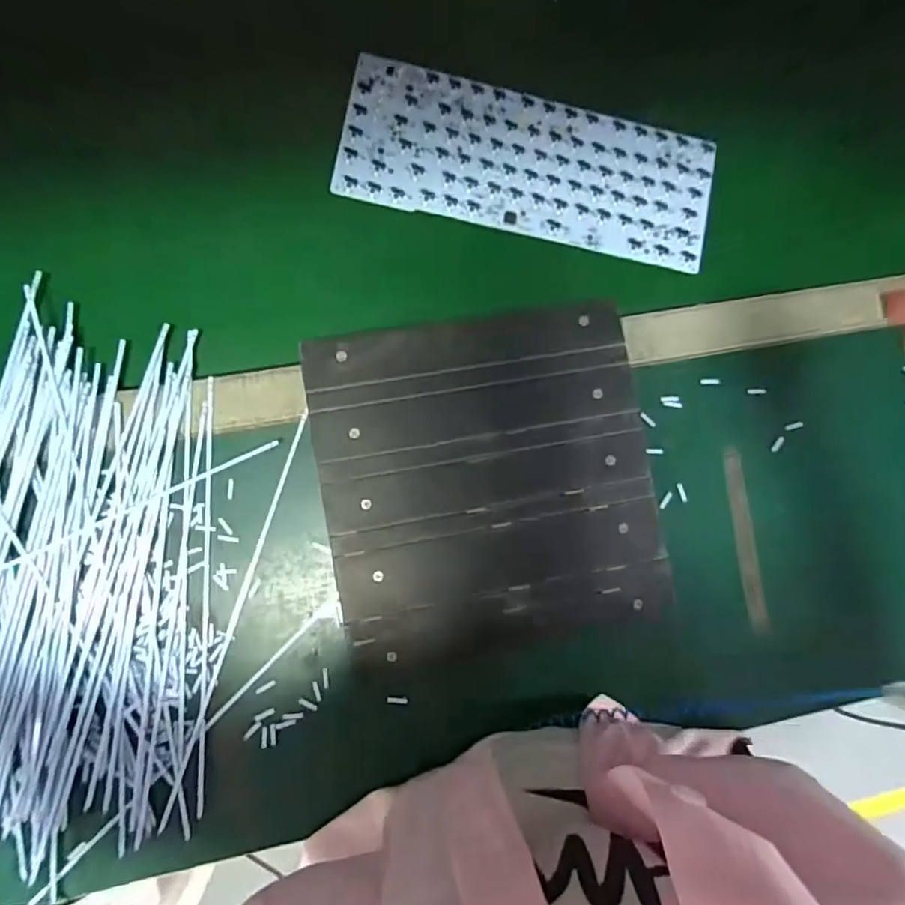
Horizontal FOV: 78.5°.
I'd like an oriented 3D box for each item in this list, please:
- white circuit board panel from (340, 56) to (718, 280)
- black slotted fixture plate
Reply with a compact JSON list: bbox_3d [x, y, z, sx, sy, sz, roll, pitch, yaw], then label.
[{"bbox_3d":[0.066,-0.239,0.460,0.305,0.008,0.118,11,83,-6],"label":"white circuit board panel"},{"bbox_3d":[0.030,0.023,0.421,0.243,0.021,0.246,-10,86,-8],"label":"black slotted fixture plate"}]

